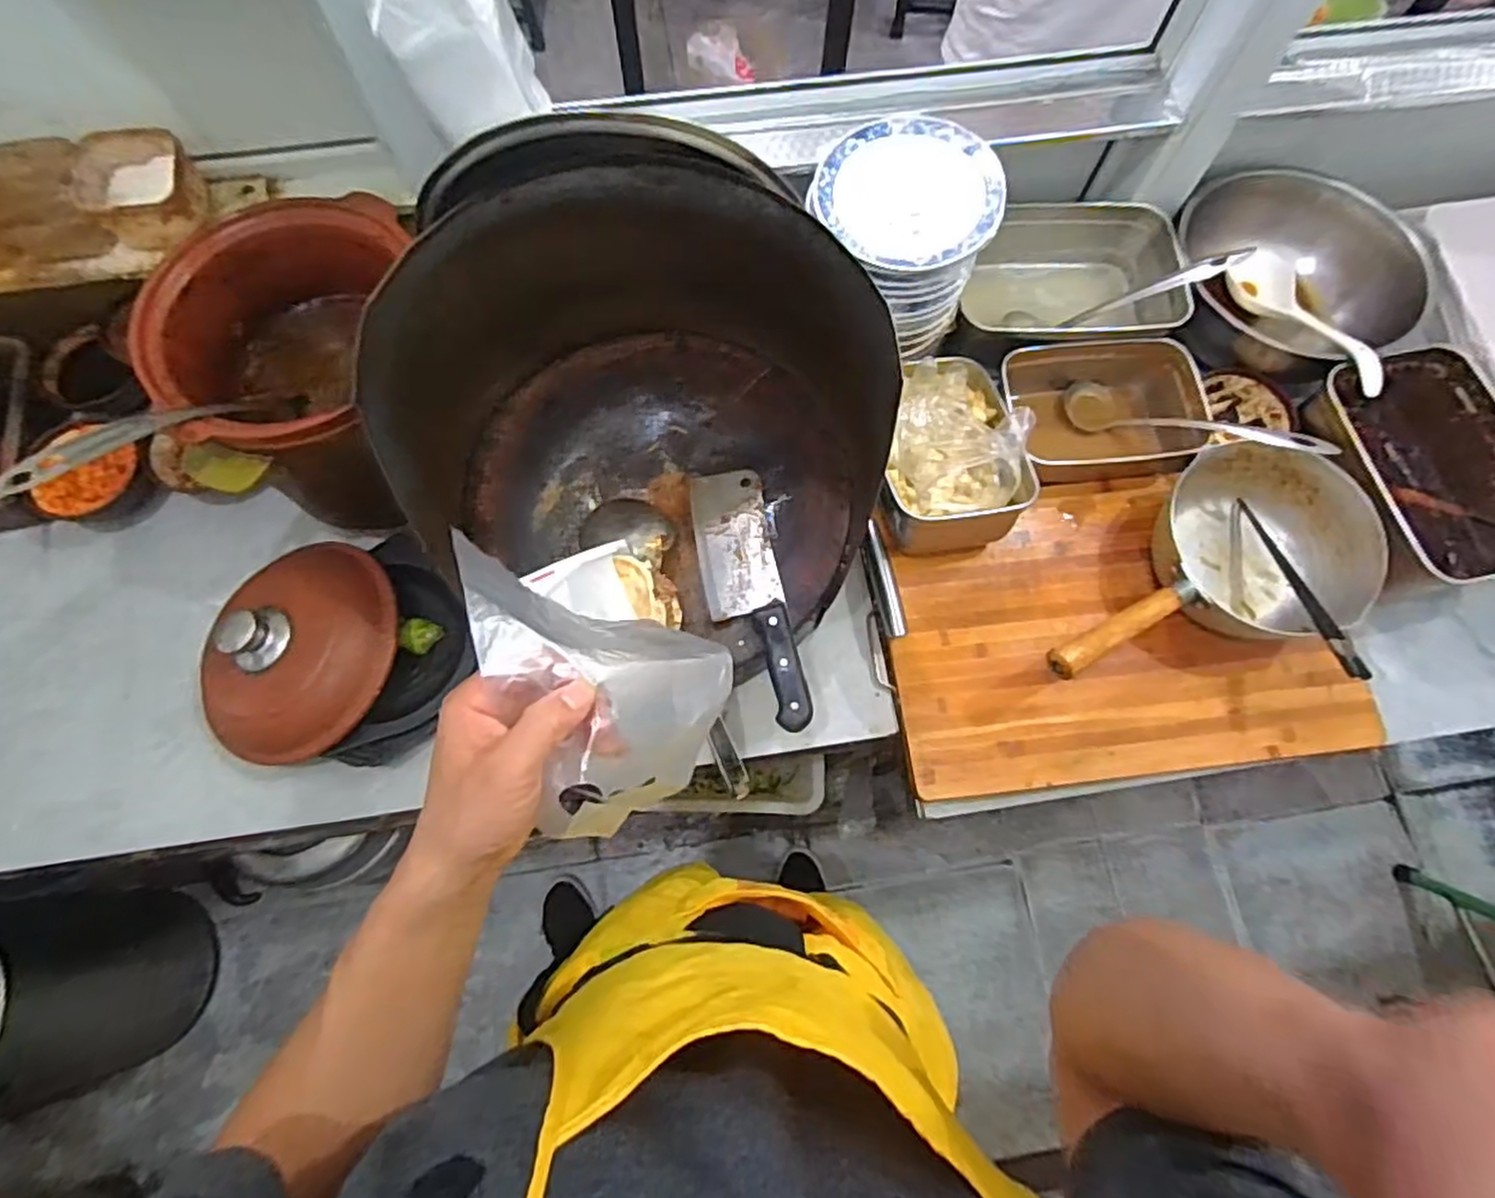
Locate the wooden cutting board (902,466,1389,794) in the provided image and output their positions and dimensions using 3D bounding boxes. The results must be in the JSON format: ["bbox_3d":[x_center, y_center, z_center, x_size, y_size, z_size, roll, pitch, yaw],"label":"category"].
[{"bbox_3d":[0.352,0.024,0.726,0.418,0.033,0.292,-7,72,-3],"label":"wooden cutting board"}]

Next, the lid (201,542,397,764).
[{"bbox_3d":[-0.413,0.043,0.673,0.180,0.085,0.197,0,72,-1],"label":"lid"}]

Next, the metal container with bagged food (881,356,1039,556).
[{"bbox_3d":[0.201,-0.148,0.729,0.140,0.092,0.177,-8,72,-4],"label":"metal container with bagged food"}]

